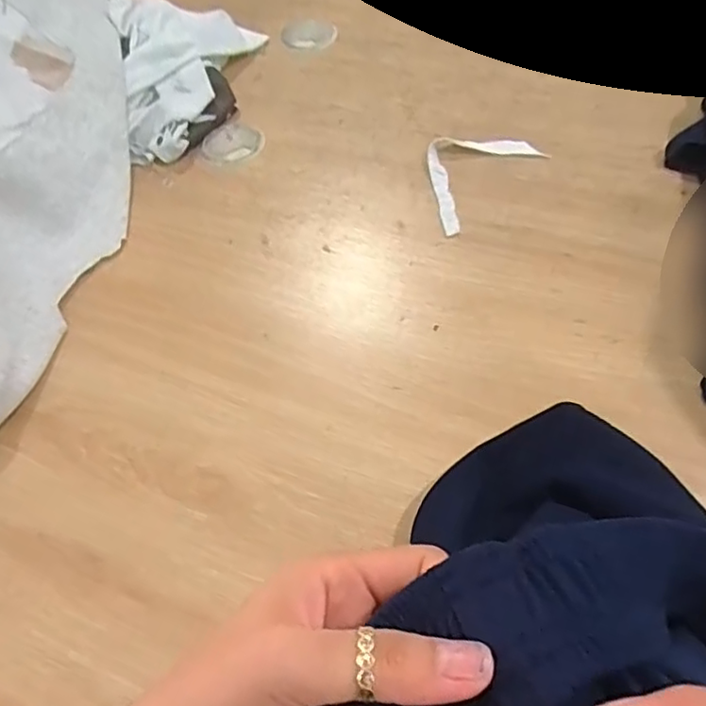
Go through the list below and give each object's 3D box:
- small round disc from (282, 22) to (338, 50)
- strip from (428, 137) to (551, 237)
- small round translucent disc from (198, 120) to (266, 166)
[{"bbox_3d":[-0.050,-0.366,0.713,0.062,0.005,0.055,21,61,17],"label":"small round disc"},{"bbox_3d":[0.103,-0.169,0.571,0.132,0.006,0.088,-40,63,-19],"label":"strip"},{"bbox_3d":[-0.120,-0.210,0.619,0.051,0.008,0.060,32,65,22],"label":"small round translucent disc"}]

